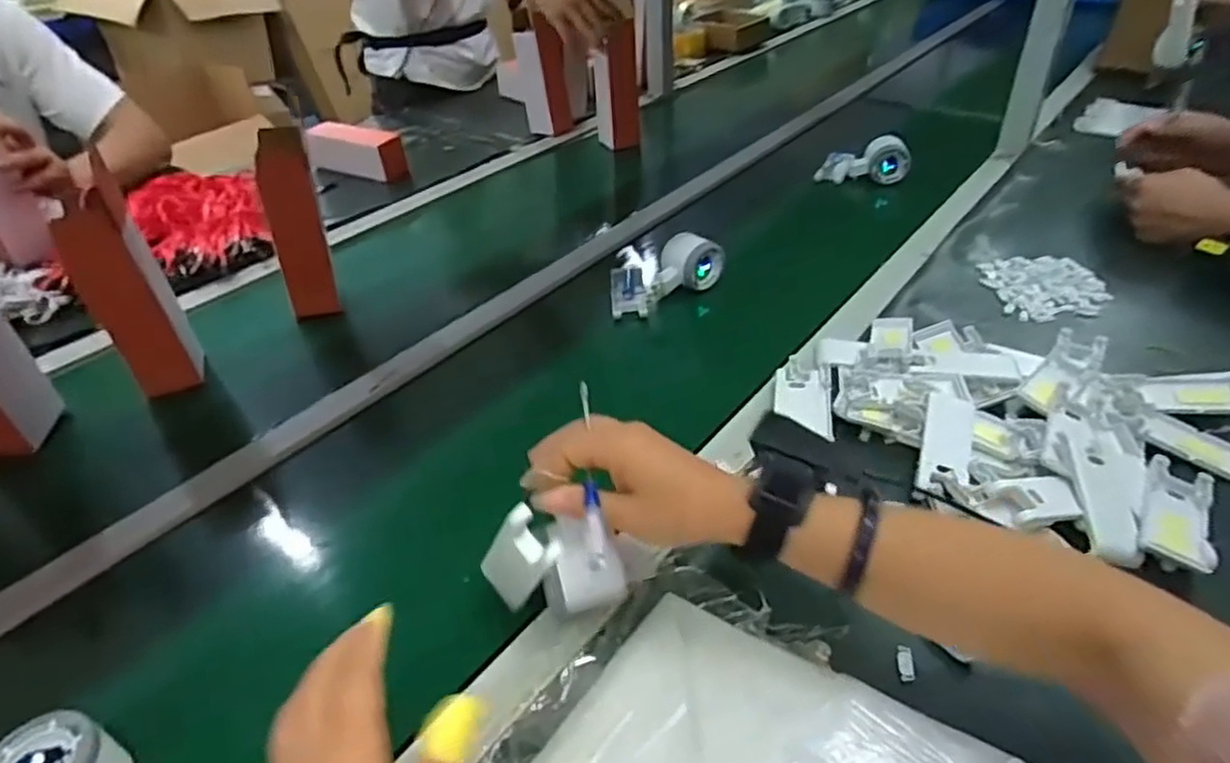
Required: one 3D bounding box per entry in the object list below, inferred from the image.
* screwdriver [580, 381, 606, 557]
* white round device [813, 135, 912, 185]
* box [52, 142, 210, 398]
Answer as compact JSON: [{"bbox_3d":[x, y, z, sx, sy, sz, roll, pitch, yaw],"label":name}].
[{"bbox_3d":[-0.016,0.052,0.434,0.010,0.015,0.117,-4,62,-4],"label":"screwdriver"},{"bbox_3d":[0.380,-0.334,1.049,0.131,0.076,0.079,14,39,18],"label":"white round device"},{"bbox_3d":[-0.473,-0.087,0.670,0.063,0.211,0.073,-17,40,-21],"label":"box"}]

